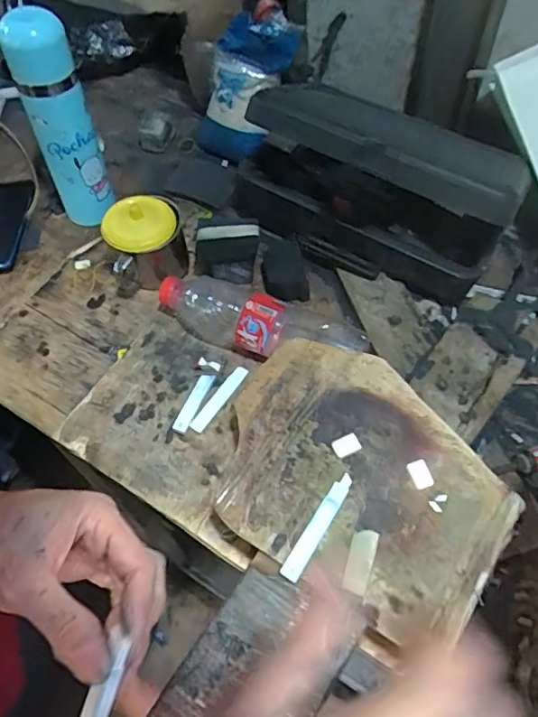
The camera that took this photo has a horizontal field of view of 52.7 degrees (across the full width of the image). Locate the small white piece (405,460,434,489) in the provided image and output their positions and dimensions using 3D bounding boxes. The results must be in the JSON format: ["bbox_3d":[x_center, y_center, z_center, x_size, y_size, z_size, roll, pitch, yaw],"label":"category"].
[{"bbox_3d":[0.123,0.094,0.441,0.017,0.005,0.022,-19,60,-9],"label":"small white piece"}]

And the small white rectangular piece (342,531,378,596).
[{"bbox_3d":[0.070,0.155,0.416,0.019,0.004,0.047,16,68,9],"label":"small white rectangular piece"}]

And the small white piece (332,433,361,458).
[{"bbox_3d":[0.065,0.073,0.454,0.021,0.005,0.016,-21,60,-10],"label":"small white piece"}]

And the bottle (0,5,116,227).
[{"bbox_3d":[-0.219,-0.242,0.579,0.067,0.216,0.072,-24,61,-12],"label":"bottle"}]

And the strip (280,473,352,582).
[{"bbox_3d":[0.039,0.130,0.423,0.015,0.004,0.091,34,71,5],"label":"strip"}]

